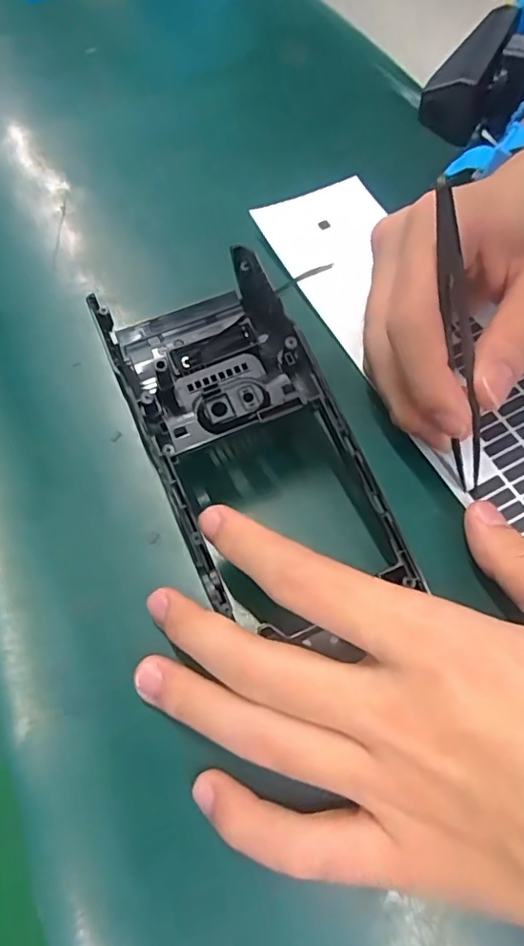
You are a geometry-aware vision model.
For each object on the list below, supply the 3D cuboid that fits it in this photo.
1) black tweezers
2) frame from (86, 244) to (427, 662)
[{"bbox_3d":[0.075,-0.045,0.206,0.010,0.109,0.012,-15,25,-4],"label":"black tweezers"},{"bbox_3d":[-0.010,-0.021,0.222,0.074,0.033,0.183,-23,61,-8],"label":"frame"}]

